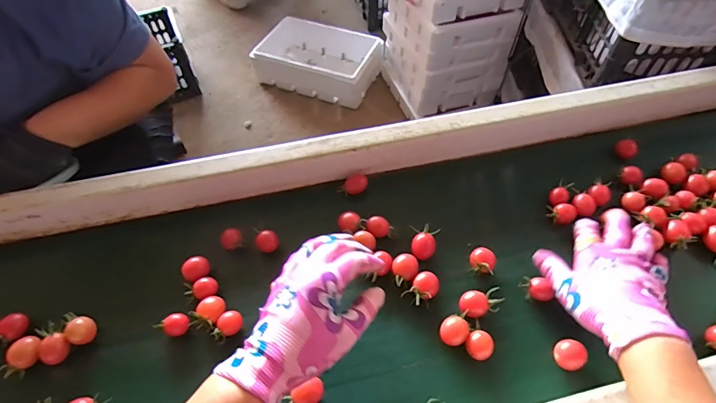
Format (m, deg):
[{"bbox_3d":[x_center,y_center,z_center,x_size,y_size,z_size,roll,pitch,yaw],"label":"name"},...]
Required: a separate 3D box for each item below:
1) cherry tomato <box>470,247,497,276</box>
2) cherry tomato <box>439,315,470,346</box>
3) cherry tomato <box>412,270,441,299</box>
[{"bbox_3d":[0.137,0.067,0.452,0.028,0.022,0.030,15,56,13],"label":"cherry tomato"},{"bbox_3d":[0.096,0.133,0.414,0.025,0.023,0.028,28,59,20],"label":"cherry tomato"},{"bbox_3d":[0.072,0.091,0.436,0.026,0.022,0.031,32,61,23],"label":"cherry tomato"}]

